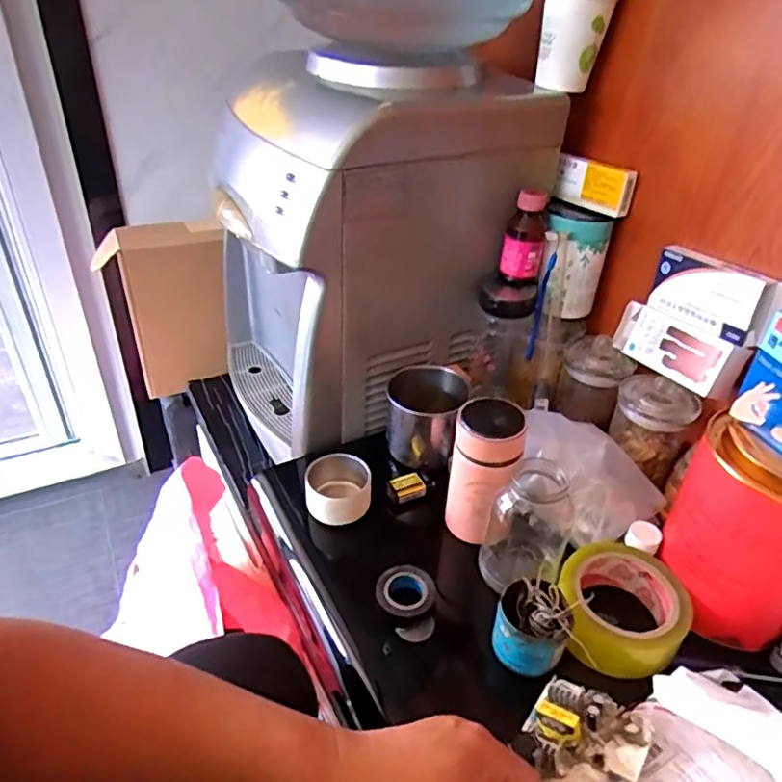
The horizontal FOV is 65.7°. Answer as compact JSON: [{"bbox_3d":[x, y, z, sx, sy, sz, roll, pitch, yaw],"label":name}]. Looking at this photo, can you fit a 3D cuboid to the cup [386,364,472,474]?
[{"bbox_3d":[0.040,0.030,0.702,0.087,0.098,0.087,3,35,-2],"label":"cup"}]

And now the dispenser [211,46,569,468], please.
[{"bbox_3d":[-0.036,-0.180,0.750,0.314,0.404,0.290,-12,38,-21],"label":"dispenser"}]

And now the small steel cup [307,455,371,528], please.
[{"bbox_3d":[-0.055,0.105,0.626,0.064,0.044,0.066,3,35,-2],"label":"small steel cup"}]

